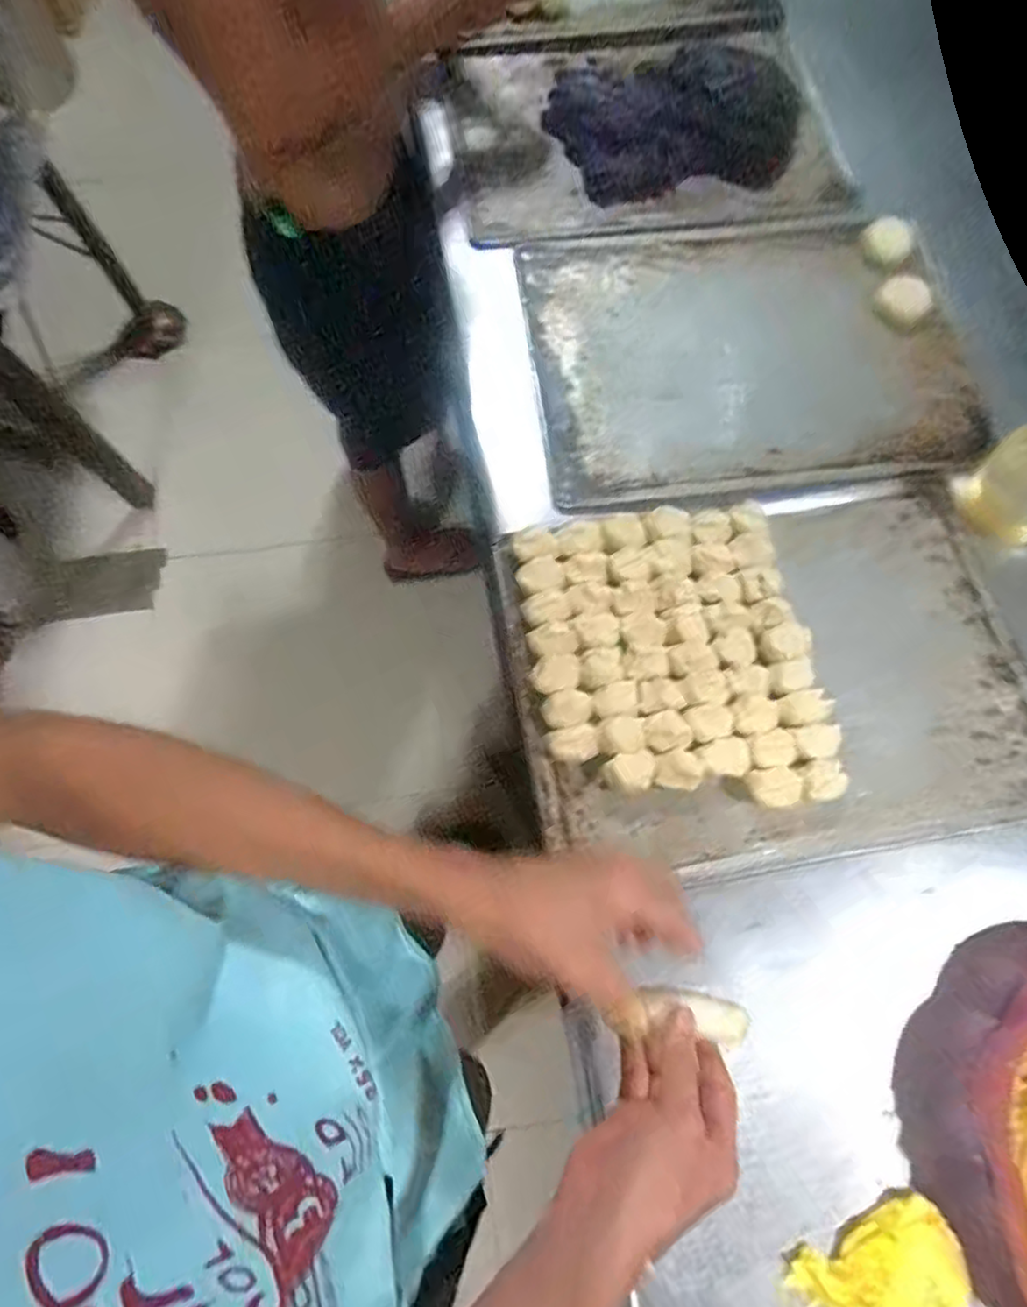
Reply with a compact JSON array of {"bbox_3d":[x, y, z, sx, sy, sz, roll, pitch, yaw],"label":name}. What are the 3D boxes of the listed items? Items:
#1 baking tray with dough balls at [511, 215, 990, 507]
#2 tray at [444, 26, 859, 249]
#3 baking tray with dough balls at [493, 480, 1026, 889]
[{"bbox_3d":[0.234,-0.309,0.699,0.421,0.020,0.312,-7,73,-2],"label":"baking tray with dough balls"},{"bbox_3d":[0.152,-0.613,0.774,0.446,0.035,0.298,-7,73,-2],"label":"tray"},{"bbox_3d":[0.230,0.010,0.591,0.440,0.037,0.323,-9,73,-3],"label":"baking tray with dough balls"}]

